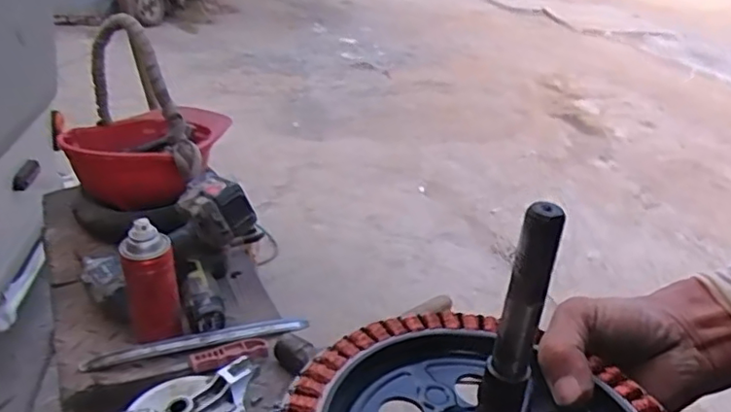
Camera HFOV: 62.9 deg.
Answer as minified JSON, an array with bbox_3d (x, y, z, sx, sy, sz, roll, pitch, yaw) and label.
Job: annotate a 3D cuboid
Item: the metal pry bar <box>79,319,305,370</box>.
[{"bbox_3d":[-0.217,0.180,0.787,0.286,0.022,0.023,-5,29,-18],"label":"metal pry bar"}]

